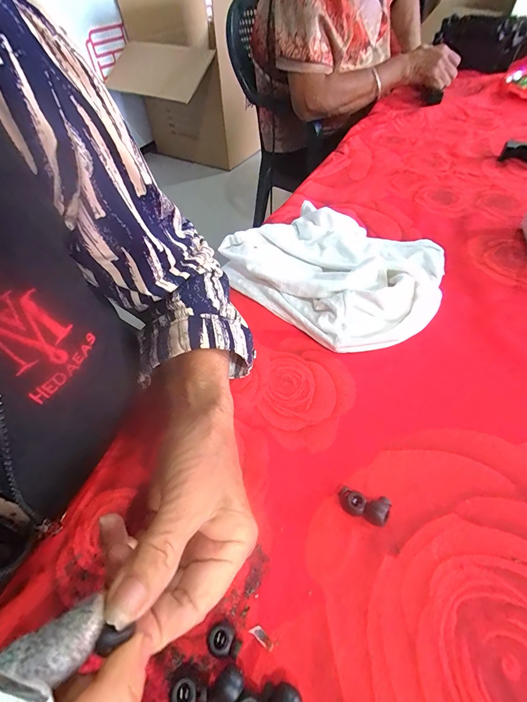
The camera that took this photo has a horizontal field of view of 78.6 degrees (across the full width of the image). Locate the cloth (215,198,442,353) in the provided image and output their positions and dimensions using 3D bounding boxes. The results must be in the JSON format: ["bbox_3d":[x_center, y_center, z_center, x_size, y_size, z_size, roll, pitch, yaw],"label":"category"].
[{"bbox_3d":[0.076,-0.102,0.356,0.233,0.048,0.181,35,61,28],"label":"cloth"}]

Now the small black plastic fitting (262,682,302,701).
[{"bbox_3d":[0.010,0.177,0.163,0.019,0.011,0.013,11,53,13],"label":"small black plastic fitting"}]

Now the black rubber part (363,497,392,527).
[{"bbox_3d":[0.076,0.106,0.213,0.014,0.011,0.018,34,61,28],"label":"black rubber part"}]

